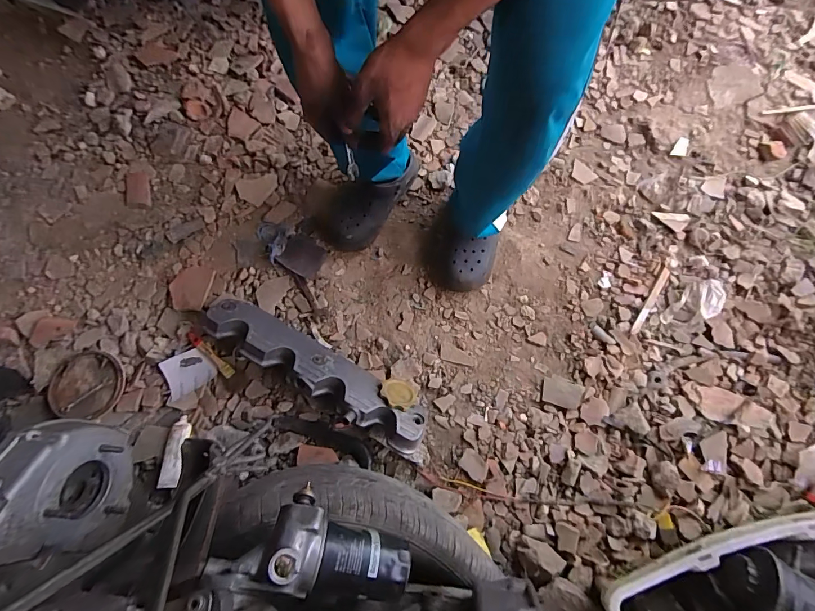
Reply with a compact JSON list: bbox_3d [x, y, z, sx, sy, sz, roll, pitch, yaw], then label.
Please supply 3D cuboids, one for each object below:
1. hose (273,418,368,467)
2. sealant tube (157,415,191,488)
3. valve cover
[{"bbox_3d":[-0.162,0.259,0.792,0.202,0.031,0.044,23,75,6],"label":"hose"},{"bbox_3d":[-0.447,0.282,0.771,0.035,0.032,0.128,7,74,1],"label":"sealant tube"},{"bbox_3d":[-0.184,0.122,0.790,0.491,0.097,0.097,30,76,7],"label":"valve cover"}]

